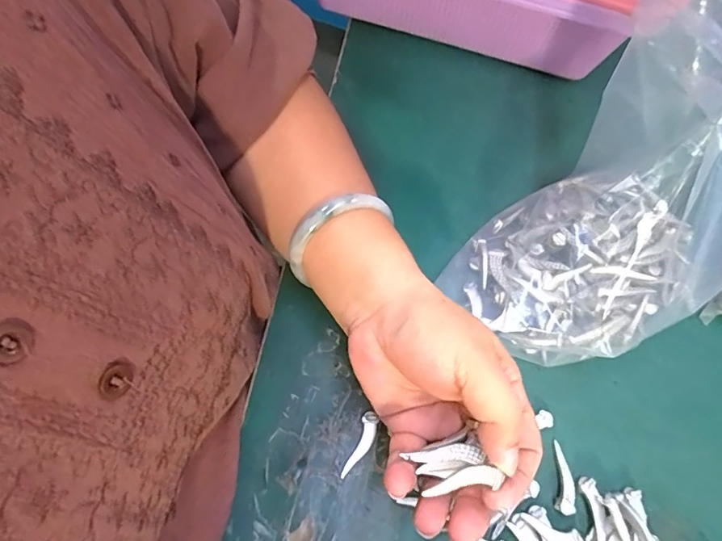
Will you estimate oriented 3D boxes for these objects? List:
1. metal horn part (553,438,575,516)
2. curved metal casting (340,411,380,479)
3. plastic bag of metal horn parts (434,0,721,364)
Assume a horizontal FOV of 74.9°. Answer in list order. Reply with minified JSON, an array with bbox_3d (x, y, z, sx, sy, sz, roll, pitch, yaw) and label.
[{"bbox_3d":[0.118,0.120,0.273,0.011,0.004,0.039,8,65,0],"label":"metal horn part"},{"bbox_3d":[0.000,0.102,0.274,0.011,0.006,0.038,21,66,6],"label":"curved metal casting"},{"bbox_3d":[0.173,-0.042,0.280,0.216,0.137,0.131,-40,73,-19],"label":"plastic bag of metal horn parts"}]

